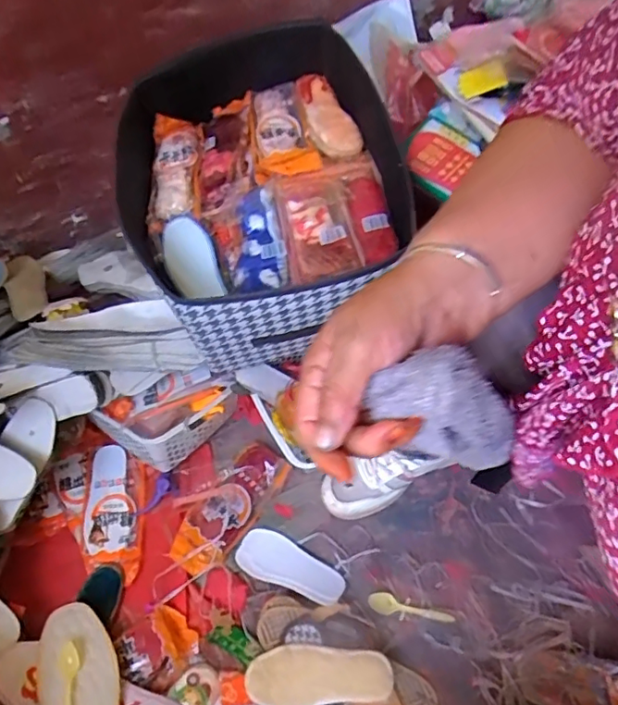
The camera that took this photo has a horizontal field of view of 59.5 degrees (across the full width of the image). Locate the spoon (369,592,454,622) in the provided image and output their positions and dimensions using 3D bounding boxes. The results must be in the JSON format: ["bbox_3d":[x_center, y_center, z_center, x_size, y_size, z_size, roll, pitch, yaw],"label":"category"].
[{"bbox_3d":[0.130,0.325,0.689,0.106,0.010,0.023,8,57,9],"label":"spoon"}]

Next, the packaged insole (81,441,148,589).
[{"bbox_3d":[-0.279,0.223,0.773,0.084,0.013,0.194,-10,56,-3],"label":"packaged insole"}]

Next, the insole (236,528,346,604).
[{"bbox_3d":[-0.025,0.282,0.712,0.146,0.017,0.062,22,60,17],"label":"insole"}]

